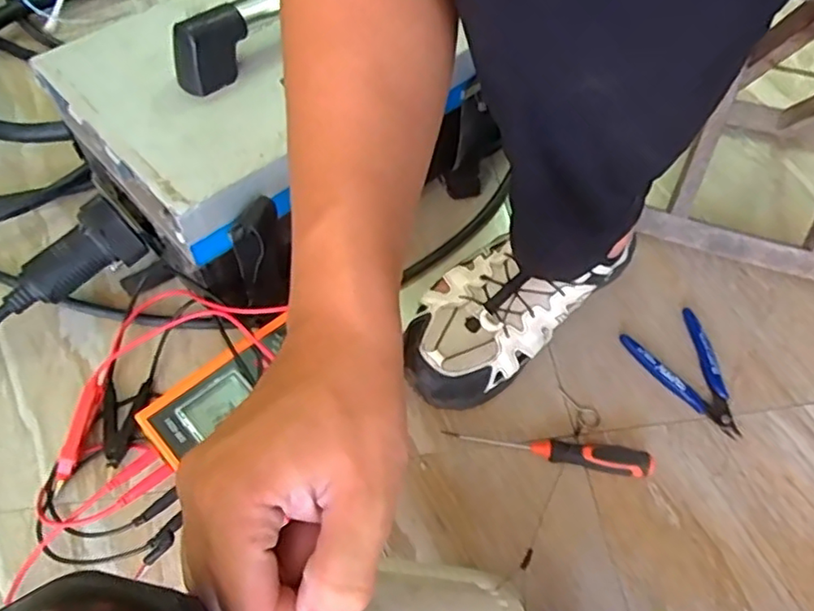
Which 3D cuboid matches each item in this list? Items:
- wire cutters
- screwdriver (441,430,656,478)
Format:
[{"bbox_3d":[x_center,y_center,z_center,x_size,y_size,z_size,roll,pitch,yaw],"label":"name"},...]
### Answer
[{"bbox_3d":[0.252,0.063,0.543,0.079,0.012,0.118,-17,59,-12],"label":"wire cutters"},{"bbox_3d":[0.114,0.118,0.501,0.164,0.021,0.019,9,57,4],"label":"screwdriver"}]

